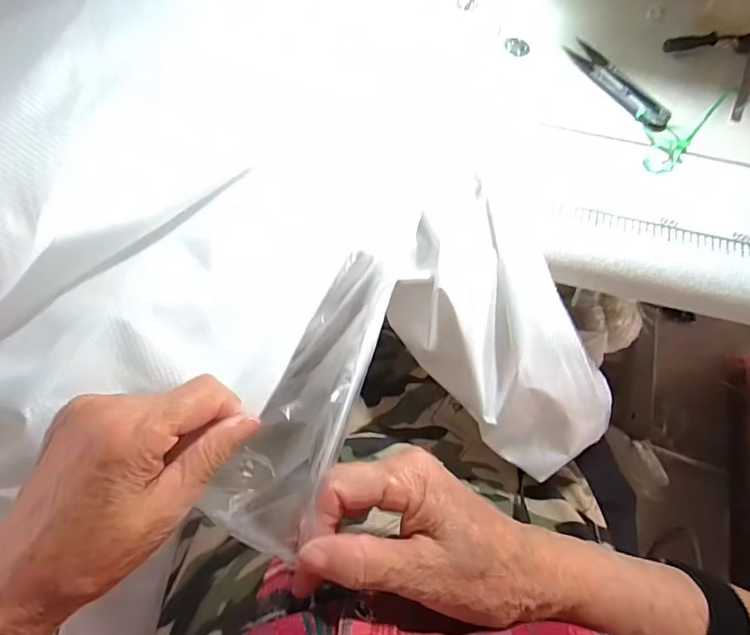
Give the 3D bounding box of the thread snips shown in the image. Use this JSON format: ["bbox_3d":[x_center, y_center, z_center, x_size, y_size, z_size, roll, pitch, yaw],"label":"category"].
[{"bbox_3d":[0.186,-0.180,0.364,0.026,0.009,0.098,-30,74,-13],"label":"thread snips"}]

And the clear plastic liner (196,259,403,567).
[{"bbox_3d":[-0.033,0.038,0.260,0.053,0.042,0.163,23,76,6],"label":"clear plastic liner"}]

